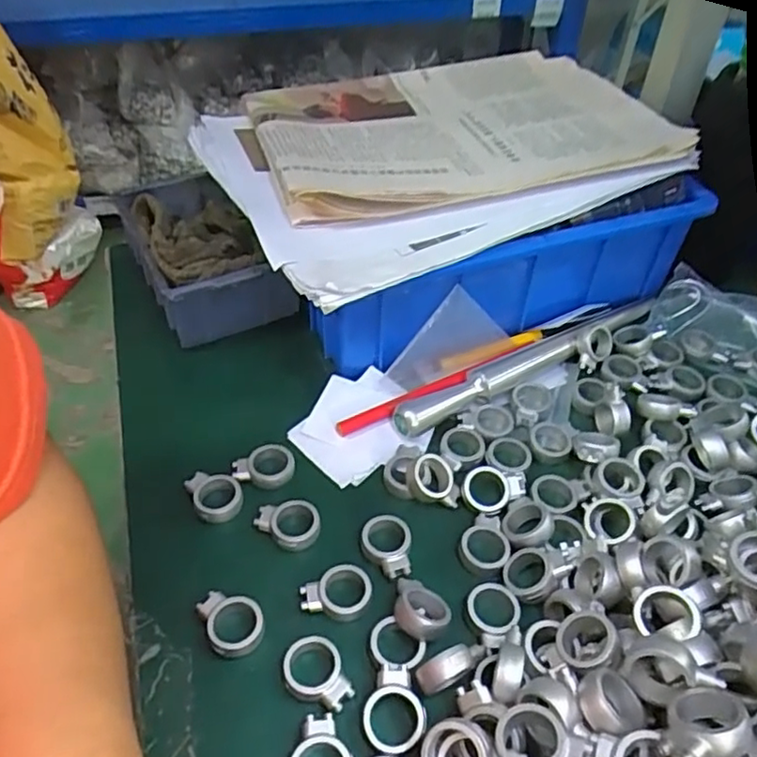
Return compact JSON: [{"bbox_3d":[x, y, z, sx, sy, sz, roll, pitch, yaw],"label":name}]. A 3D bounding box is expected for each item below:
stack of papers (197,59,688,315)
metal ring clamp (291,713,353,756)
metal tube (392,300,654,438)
[{"bbox_3d":[0.039,-0.175,0.450,0.301,0.038,0.248,-19,49,-19],"label":"stack of papers"},{"bbox_3d":[-0.024,0.157,0.260,0.025,0.009,0.033,-8,47,-10],"label":"metal ring clamp"},{"bbox_3d":[0.106,-0.019,0.413,0.222,0.016,0.022,-23,51,-22],"label":"metal tube"}]

